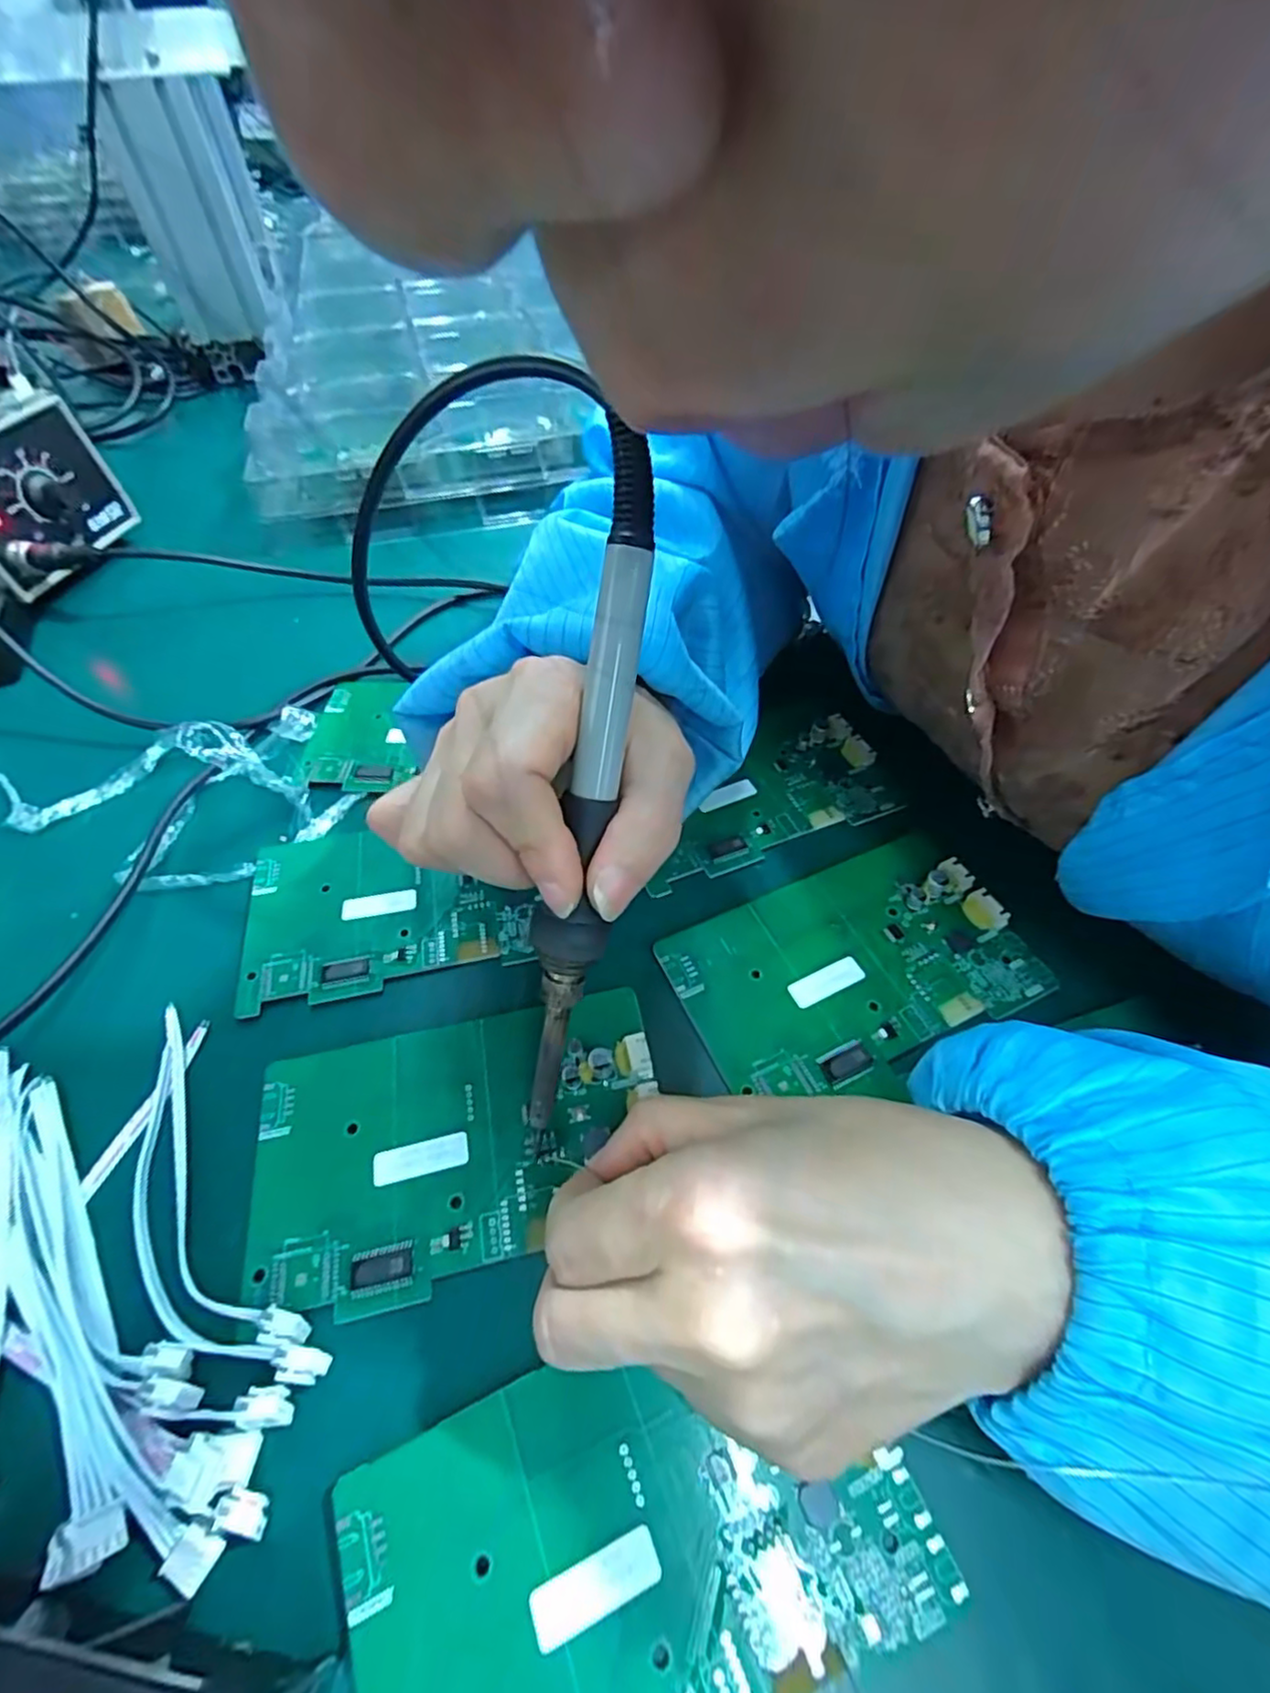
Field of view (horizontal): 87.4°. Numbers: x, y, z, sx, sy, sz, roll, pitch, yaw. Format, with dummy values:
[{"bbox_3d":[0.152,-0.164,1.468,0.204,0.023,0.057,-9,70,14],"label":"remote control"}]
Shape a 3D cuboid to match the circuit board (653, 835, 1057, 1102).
[{"bbox_3d":[0.083,0.044,0.254,0.129,0.008,0.082,-21,53,-16],"label":"circuit board"}]

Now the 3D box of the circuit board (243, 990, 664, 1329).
[{"bbox_3d":[-0.057,0.093,0.215,0.129,0.013,0.079,-9,51,-7],"label":"circuit board"}]

